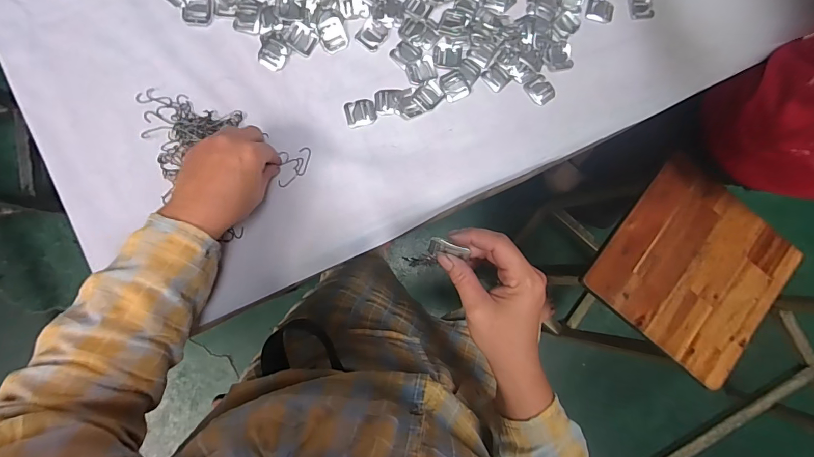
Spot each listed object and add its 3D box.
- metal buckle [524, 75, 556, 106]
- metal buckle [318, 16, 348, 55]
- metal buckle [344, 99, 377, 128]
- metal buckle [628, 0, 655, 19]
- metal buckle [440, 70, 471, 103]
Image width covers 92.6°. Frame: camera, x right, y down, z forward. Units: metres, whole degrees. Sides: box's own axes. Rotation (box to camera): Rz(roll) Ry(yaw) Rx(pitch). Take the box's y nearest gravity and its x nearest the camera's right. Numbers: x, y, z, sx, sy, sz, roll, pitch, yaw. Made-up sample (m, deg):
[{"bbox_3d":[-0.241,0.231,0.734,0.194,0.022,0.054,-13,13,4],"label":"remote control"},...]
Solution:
[{"bbox_3d":[0.167,-0.172,0.486,0.030,0.006,0.034,-35,89,-8],"label":"metal buckle"},{"bbox_3d":[-0.088,-0.229,0.460,0.030,0.004,0.040,-22,88,-8],"label":"metal buckle"},{"bbox_3d":[-0.055,-0.138,0.461,0.036,0.004,0.030,-15,87,-8],"label":"metal buckle"},{"bbox_3d":[0.306,-0.292,0.508,0.032,0.010,0.036,-15,87,-8],"label":"metal buckle"},{"bbox_3d":[0.059,-0.174,0.472,0.032,0.004,0.034,-23,88,-8],"label":"metal buckle"}]

